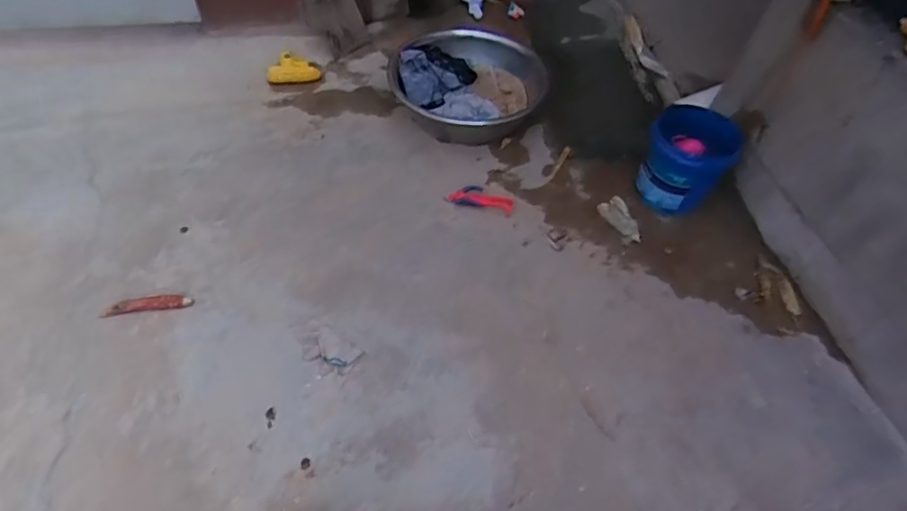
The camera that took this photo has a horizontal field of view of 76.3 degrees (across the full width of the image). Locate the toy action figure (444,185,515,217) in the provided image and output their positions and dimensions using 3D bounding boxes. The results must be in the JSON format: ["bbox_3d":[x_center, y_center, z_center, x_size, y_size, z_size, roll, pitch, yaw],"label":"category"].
[{"bbox_3d":[0.089,-0.192,1.897,0.218,0.035,0.098,8,49,3],"label":"toy action figure"}]

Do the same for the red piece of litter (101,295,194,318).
[{"bbox_3d":[-0.811,0.130,1.534,0.217,0.037,0.038,-6,50,-9],"label":"red piece of litter"}]

